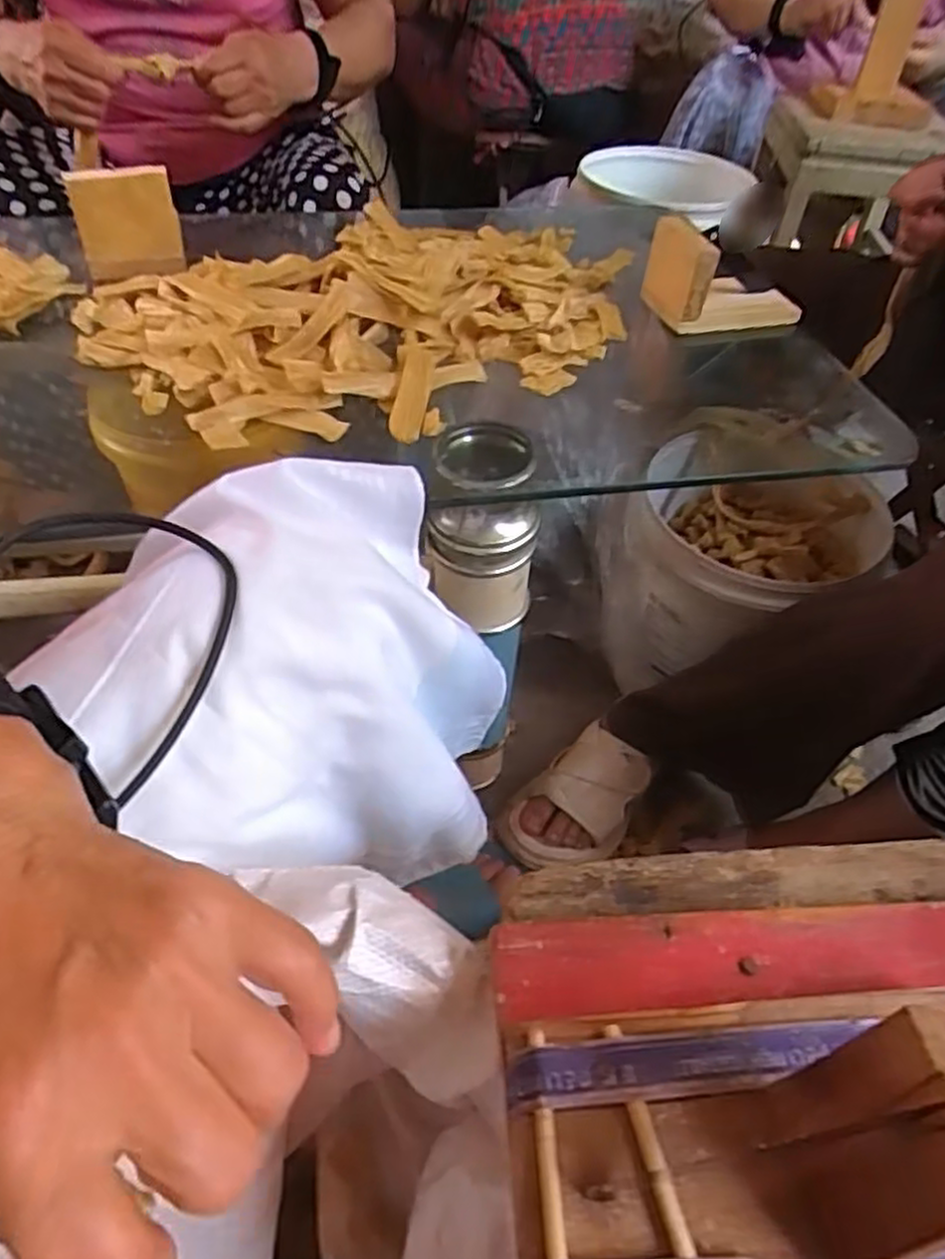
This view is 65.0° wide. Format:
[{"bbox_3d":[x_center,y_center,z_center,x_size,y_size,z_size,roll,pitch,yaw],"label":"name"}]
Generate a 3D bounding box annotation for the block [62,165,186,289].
[{"bbox_3d":[-0.279,-0.325,0.598,0.077,0.078,0.020,-12,50,-13],"label":"block"}]

